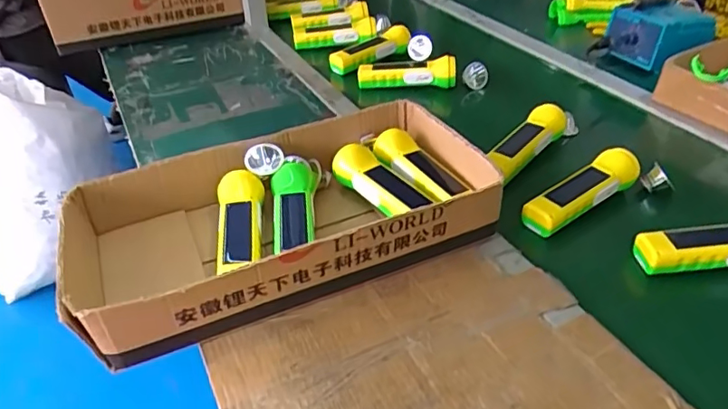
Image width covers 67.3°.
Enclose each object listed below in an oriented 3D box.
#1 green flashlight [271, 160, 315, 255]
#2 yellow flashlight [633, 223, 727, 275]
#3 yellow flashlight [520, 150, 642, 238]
[{"bbox_3d":[-0.080,-0.003,0.635,0.054,0.107,0.052,2,1,-24],"label":"green flashlight"},{"bbox_3d":[0.373,0.039,0.572,0.170,0.040,0.049,-4,38,-1],"label":"yellow flashlight"},{"bbox_3d":[0.257,-0.018,0.647,0.167,0.036,0.046,-26,43,-26],"label":"yellow flashlight"}]

